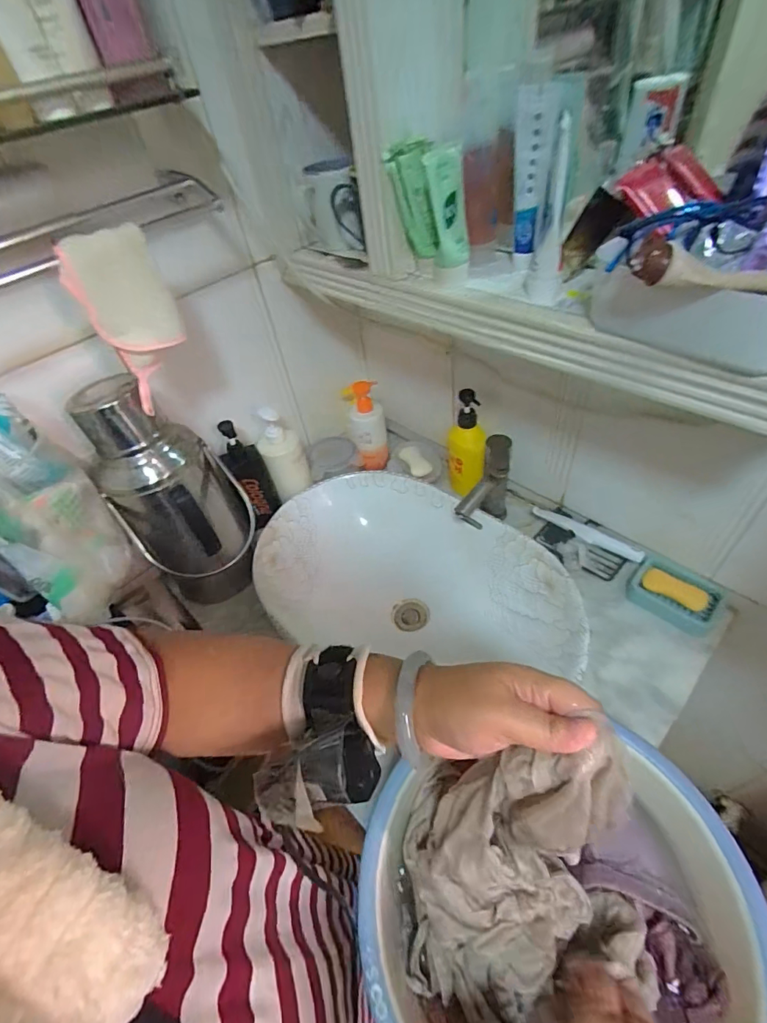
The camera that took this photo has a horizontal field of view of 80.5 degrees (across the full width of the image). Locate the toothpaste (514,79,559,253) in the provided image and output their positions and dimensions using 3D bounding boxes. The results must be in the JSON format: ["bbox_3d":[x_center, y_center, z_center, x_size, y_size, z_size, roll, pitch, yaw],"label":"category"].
[{"bbox_3d":[0.162,-0.374,0.504,0.034,0.146,0.032,-1,48,6],"label":"toothpaste"}]

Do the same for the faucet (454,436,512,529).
[{"bbox_3d":[0.182,-0.026,0.798,0.063,0.169,0.137,23,55,24],"label":"faucet"}]

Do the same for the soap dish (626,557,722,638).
[{"bbox_3d":[0.451,0.132,0.710,0.120,0.033,0.083,28,57,28],"label":"soap dish"}]

